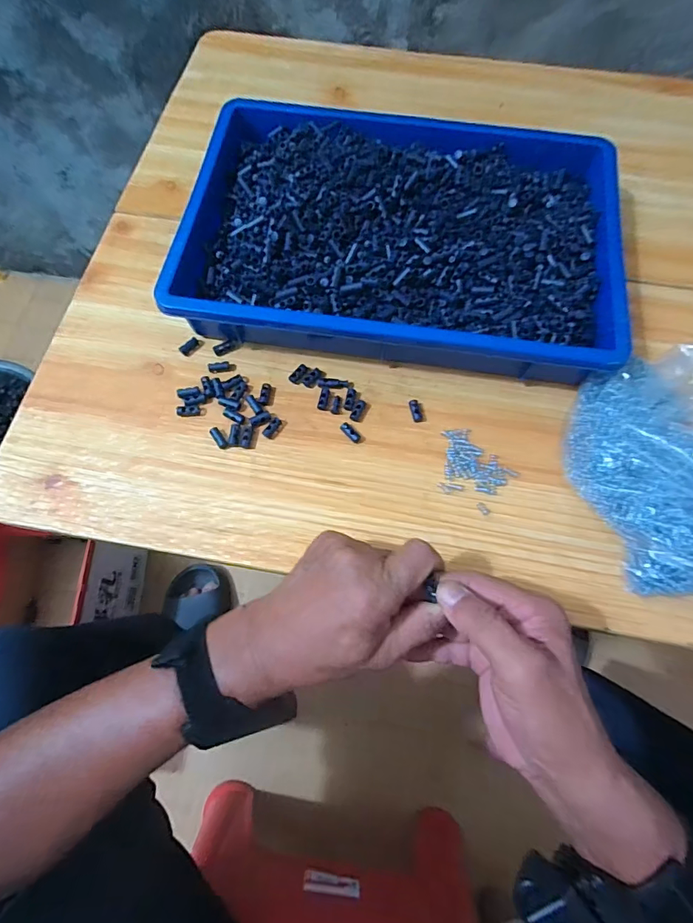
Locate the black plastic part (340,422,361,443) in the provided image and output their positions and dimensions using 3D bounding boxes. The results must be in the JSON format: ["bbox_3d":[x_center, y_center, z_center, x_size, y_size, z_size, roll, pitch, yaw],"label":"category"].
[{"bbox_3d":[0.003,-0.024,0.381,0.019,0.005,0.009,41,74,14],"label":"black plastic part"}]

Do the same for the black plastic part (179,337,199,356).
[{"bbox_3d":[-0.139,-0.102,0.410,0.018,0.006,0.008,-41,74,-14],"label":"black plastic part"}]

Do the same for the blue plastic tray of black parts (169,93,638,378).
[{"bbox_3d":[0.049,-0.199,0.419,0.363,0.061,0.251,9,69,3],"label":"blue plastic tray of black parts"}]

